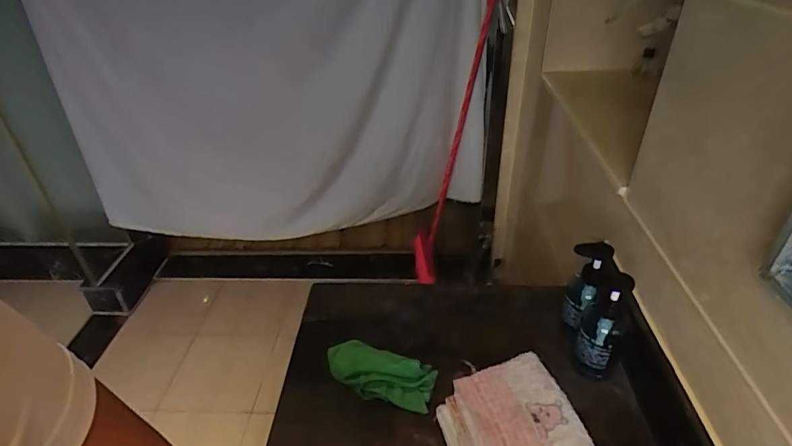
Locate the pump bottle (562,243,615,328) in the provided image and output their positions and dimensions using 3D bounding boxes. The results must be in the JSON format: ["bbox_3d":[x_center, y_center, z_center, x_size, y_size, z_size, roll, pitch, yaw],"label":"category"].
[{"bbox_3d":[0.284,0.097,0.691,0.048,0.132,0.069,17,39,25],"label":"pump bottle"}]

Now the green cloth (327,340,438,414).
[{"bbox_3d":[-0.034,0.209,0.657,0.174,0.049,0.065,17,39,25],"label":"green cloth"}]

